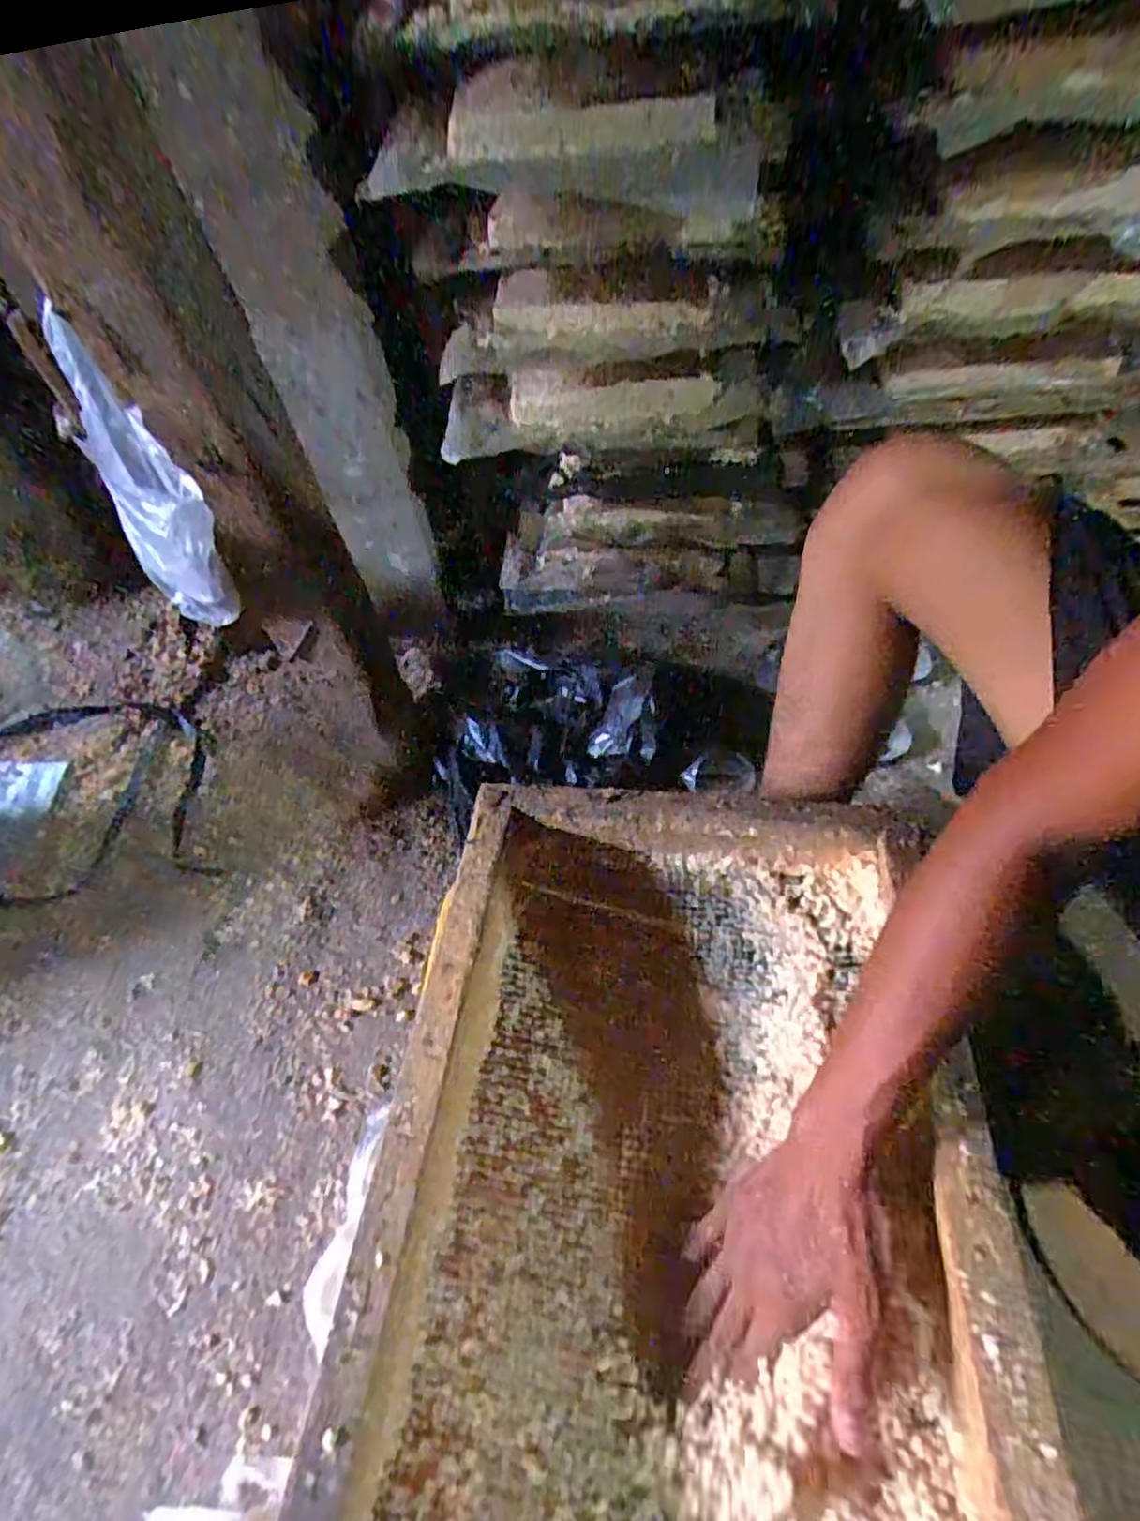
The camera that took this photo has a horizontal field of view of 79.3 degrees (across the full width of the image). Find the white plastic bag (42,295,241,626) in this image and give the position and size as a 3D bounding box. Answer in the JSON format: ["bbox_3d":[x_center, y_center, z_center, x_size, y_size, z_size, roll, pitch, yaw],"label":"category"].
[{"bbox_3d":[-0.358,-0.223,0.593,0.067,0.269,0.134,-30,55,-19],"label":"white plastic bag"}]

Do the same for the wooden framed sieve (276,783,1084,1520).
[{"bbox_3d":[0.065,0.293,0.449,0.372,0.099,0.594,3,51,7],"label":"wooden framed sieve"}]

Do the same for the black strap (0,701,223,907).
[{"bbox_3d":[-0.725,0.058,0.999,0.390,0.041,0.403,-19,52,-11],"label":"black strap"}]

